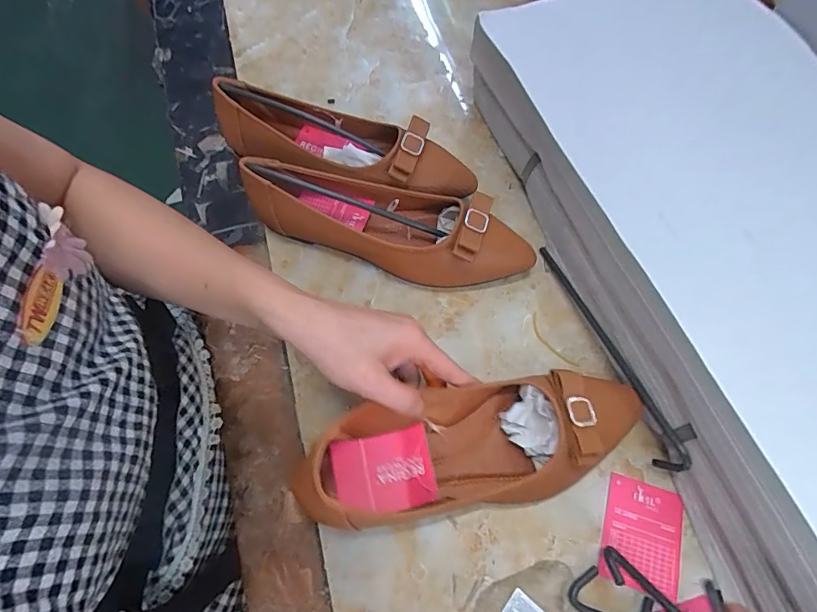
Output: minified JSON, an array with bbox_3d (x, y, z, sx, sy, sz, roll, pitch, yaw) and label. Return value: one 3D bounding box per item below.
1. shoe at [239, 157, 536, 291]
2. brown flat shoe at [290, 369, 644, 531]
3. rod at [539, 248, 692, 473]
[{"bbox_3d":[-0.018,-0.076,0.419,0.251,0.064,0.072,17,66,9],"label":"shoe"},{"bbox_3d":[0.053,0.100,0.333,0.252,0.060,0.083,-11,67,-8],"label":"brown flat shoe"},{"bbox_3d":[0.168,0.031,0.389,0.018,0.039,0.212,-15,65,-6],"label":"rod"}]

